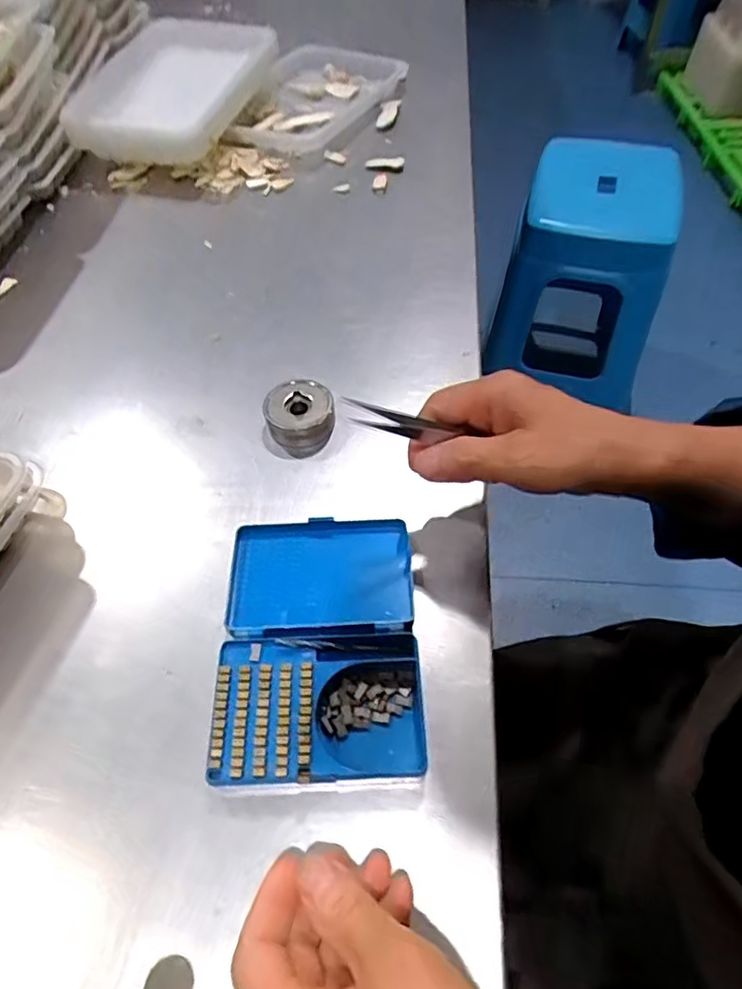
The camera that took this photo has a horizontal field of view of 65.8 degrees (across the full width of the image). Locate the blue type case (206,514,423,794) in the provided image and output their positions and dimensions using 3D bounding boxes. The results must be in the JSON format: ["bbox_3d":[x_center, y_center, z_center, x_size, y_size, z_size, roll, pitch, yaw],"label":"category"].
[{"bbox_3d":[-0.028,0.077,0.314,0.103,0.025,0.148,-4,55,-1],"label":"blue type case"}]

